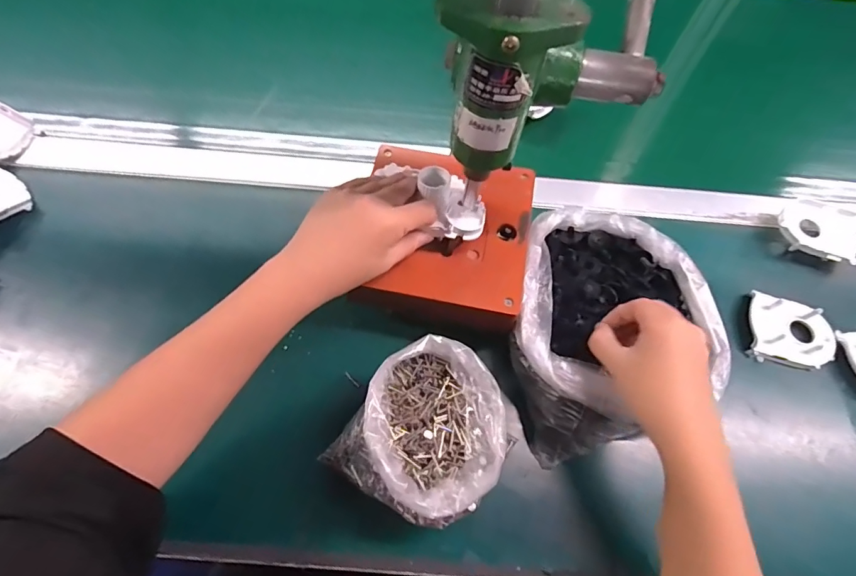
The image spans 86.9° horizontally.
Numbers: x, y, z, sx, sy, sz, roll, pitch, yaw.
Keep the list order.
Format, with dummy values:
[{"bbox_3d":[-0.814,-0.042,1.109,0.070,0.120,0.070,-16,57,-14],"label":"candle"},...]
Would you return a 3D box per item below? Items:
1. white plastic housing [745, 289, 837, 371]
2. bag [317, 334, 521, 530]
[{"bbox_3d":[0.350,0.044,0.434,0.076,0.024,0.061,13,65,3],"label":"white plastic housing"},{"bbox_3d":[-0.001,0.113,0.345,0.112,0.083,0.127,40,69,15],"label":"bag"}]

